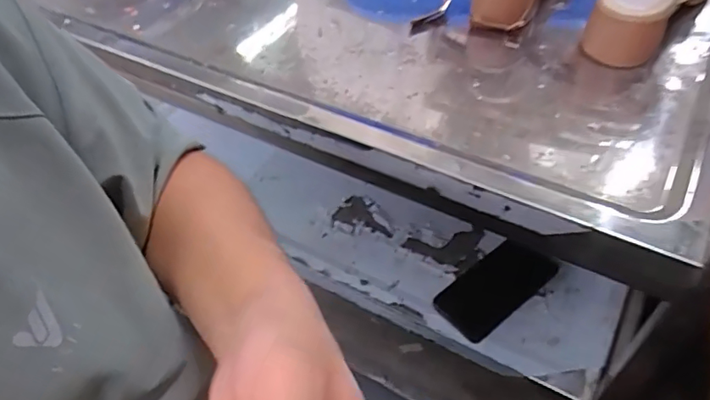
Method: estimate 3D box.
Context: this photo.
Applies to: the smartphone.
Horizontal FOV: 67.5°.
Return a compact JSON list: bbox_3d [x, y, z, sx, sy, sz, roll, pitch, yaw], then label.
[{"bbox_3d":[0.174,0.108,0.667,0.150,0.015,0.080,-34,56,-22],"label":"smartphone"}]

